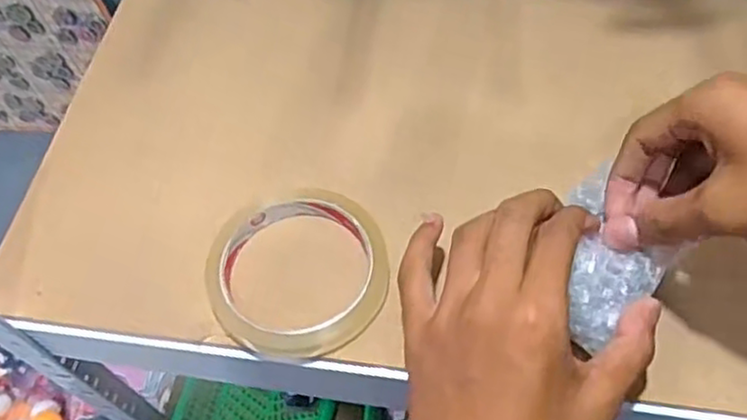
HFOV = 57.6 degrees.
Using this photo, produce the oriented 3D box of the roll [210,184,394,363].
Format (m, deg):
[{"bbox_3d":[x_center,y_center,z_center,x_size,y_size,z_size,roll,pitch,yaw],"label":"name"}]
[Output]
[{"bbox_3d":[-0.041,0.032,0.365,0.097,0.019,0.092,-2,58,3],"label":"roll"}]

